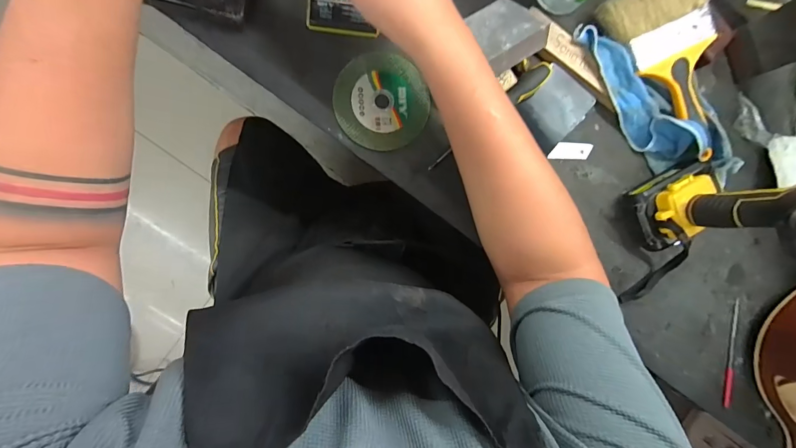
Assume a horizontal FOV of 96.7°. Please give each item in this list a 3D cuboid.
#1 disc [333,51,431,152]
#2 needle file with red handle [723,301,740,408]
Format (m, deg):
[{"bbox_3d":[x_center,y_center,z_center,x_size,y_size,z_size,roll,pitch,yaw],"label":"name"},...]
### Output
[{"bbox_3d":[-0.017,-0.134,0.387,0.101,0.004,0.101,0,93,-8],"label":"disc"},{"bbox_3d":[0.433,0.168,0.458,0.010,0.004,0.139,6,89,-10],"label":"needle file with red handle"}]

